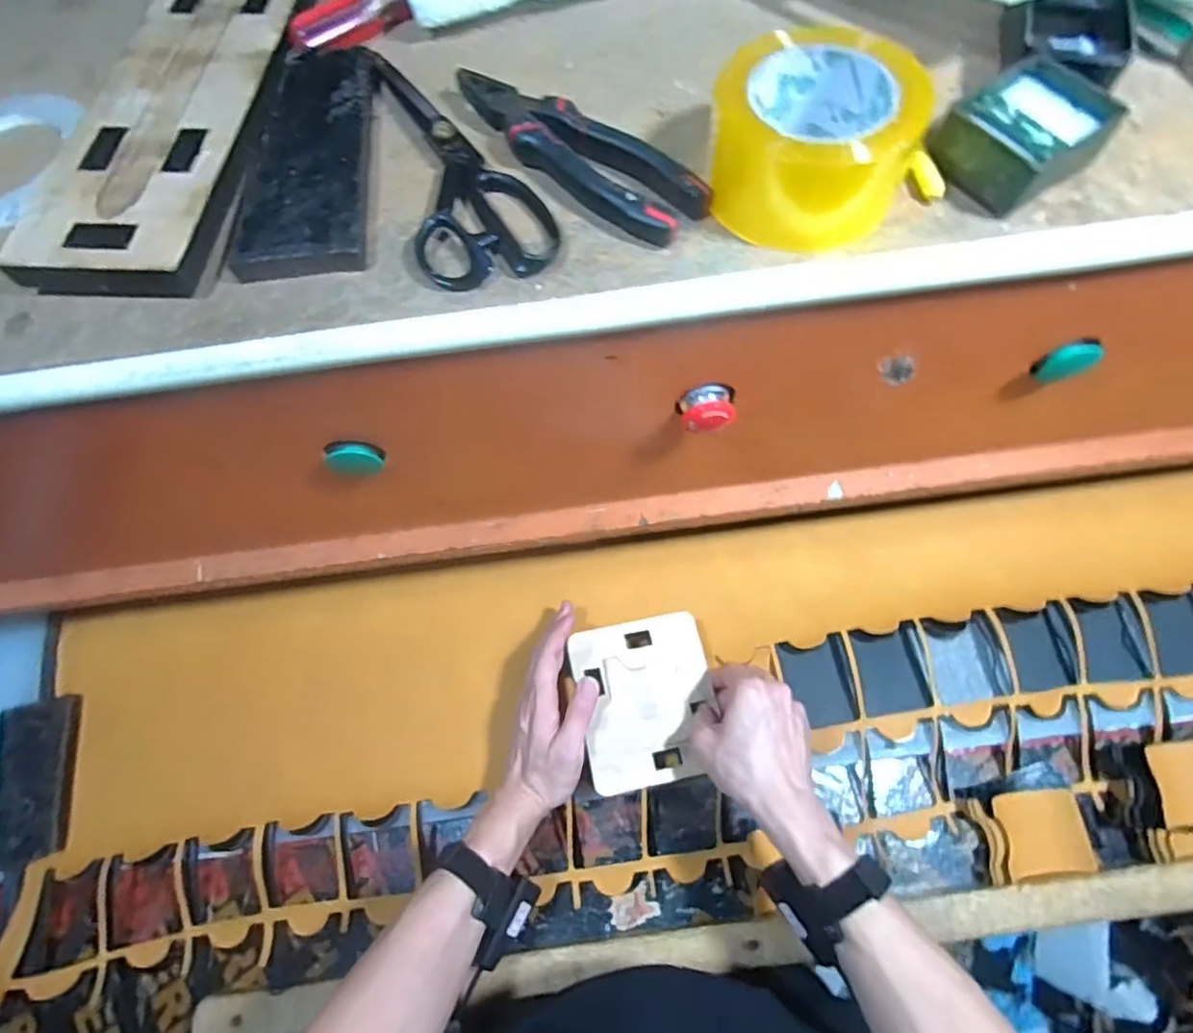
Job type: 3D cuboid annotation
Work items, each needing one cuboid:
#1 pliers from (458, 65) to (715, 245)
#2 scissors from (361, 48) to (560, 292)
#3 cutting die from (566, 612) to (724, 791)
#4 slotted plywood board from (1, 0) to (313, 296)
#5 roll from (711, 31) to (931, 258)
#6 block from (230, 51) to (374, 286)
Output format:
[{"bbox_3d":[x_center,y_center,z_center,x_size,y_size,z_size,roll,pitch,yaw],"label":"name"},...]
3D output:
[{"bbox_3d":[-0.018,-0.230,0.382,0.192,0.022,0.057,41,76,16],"label":"pliers"},{"bbox_3d":[-0.097,-0.235,0.388,0.080,0.016,0.229,-23,69,-6],"label":"scissors"},{"bbox_3d":[0.046,0.168,0.560,0.122,0.015,0.145,-12,69,-2],"label":"cutting die"},{"bbox_3d":[-0.271,-0.294,0.413,0.113,0.031,0.345,2,69,4],"label":"slotted plywood board"},{"bbox_3d":[0.123,-0.216,0.345,0.106,0.066,0.106,-1,69,2],"label":"roll"},{"bbox_3d":[-0.186,-0.234,0.394,0.074,0.019,0.199,-7,69,0],"label":"block"}]

